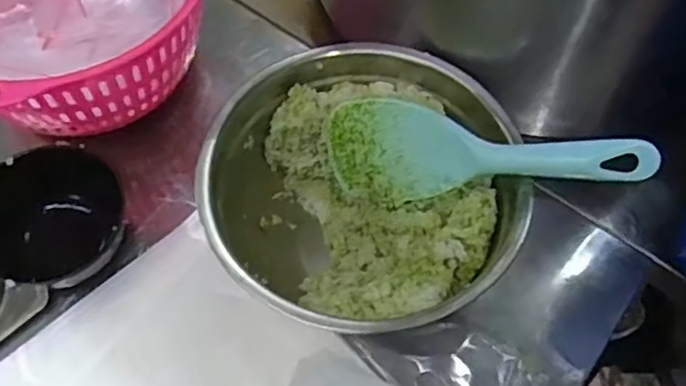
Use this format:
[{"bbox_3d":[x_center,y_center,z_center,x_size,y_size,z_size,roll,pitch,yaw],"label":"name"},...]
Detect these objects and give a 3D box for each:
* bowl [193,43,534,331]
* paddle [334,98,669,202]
[{"bbox_3d":[0.011,0.005,0.433,0.189,0.104,0.173,1,61,-2],"label":"bowl"},{"bbox_3d":[0.082,-0.025,0.402,0.198,0.069,0.022,5,25,29],"label":"paddle"}]

